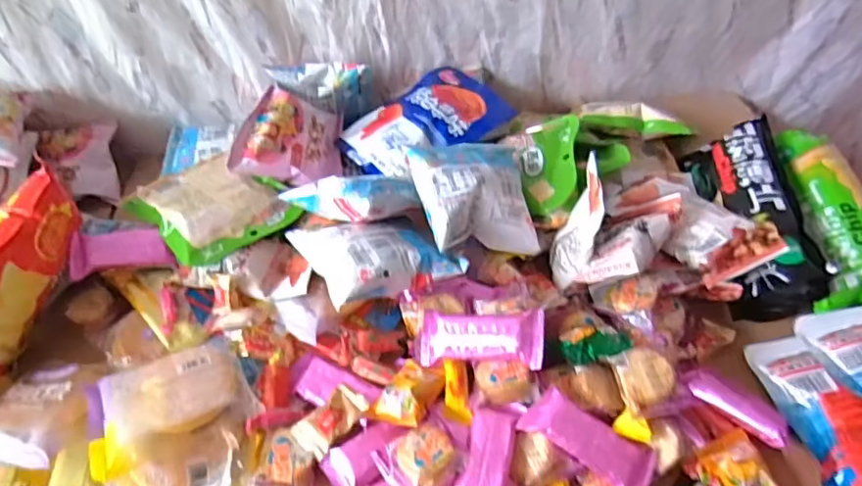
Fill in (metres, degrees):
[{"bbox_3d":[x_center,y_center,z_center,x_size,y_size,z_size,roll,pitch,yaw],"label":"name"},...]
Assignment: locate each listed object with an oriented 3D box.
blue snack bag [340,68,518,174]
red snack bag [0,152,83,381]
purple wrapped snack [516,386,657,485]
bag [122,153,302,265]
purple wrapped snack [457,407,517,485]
[{"bbox_3d":[0.000,-0.137,0.625,0.179,0.035,0.115,-36,53,-25],"label":"blue snack bag"},{"bbox_3d":[-0.365,0.031,0.481,0.046,0.062,0.193,5,62,11],"label":"red snack bag"},{"bbox_3d":[0.116,0.143,0.408,0.095,0.018,0.040,30,55,12],"label":"purple wrapped snack"},{"bbox_3d":[-0.216,-0.036,0.562,0.154,0.045,0.121,32,58,31],"label":"bag"},{"bbox_3d":[0.040,0.161,0.414,0.039,0.021,0.075,5,48,11],"label":"purple wrapped snack"}]

